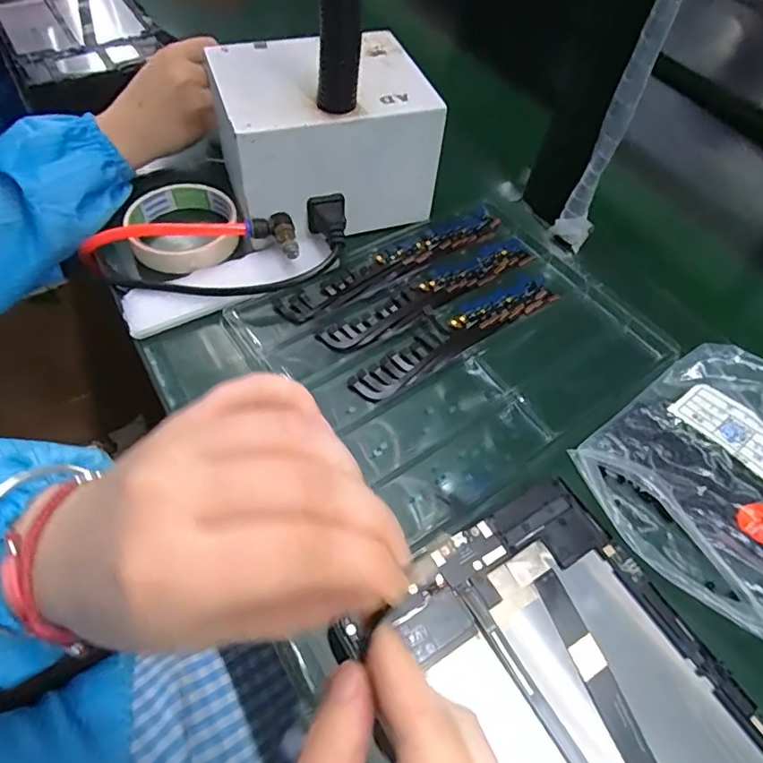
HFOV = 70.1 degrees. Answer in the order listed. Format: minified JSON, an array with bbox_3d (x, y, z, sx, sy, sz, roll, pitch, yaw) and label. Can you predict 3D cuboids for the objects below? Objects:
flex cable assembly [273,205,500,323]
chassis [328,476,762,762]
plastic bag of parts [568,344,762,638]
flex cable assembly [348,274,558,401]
[{"bbox_3d":[0.014,-0.099,0.440,0.208,0.006,0.036,-30,62,-24],"label":"flex cable assembly"},{"bbox_3d":[0.101,0.170,0.238,0.151,0.007,0.233,-27,62,-19],"label":"chassis"},{"bbox_3d":[0.219,0.057,0.338,0.169,0.026,0.141,-32,63,-25],"label":"plastic bag of parts"},{"bbox_3d":[0.058,-0.038,0.400,0.183,0.006,0.034,-30,63,-24],"label":"flex cable assembly"}]

